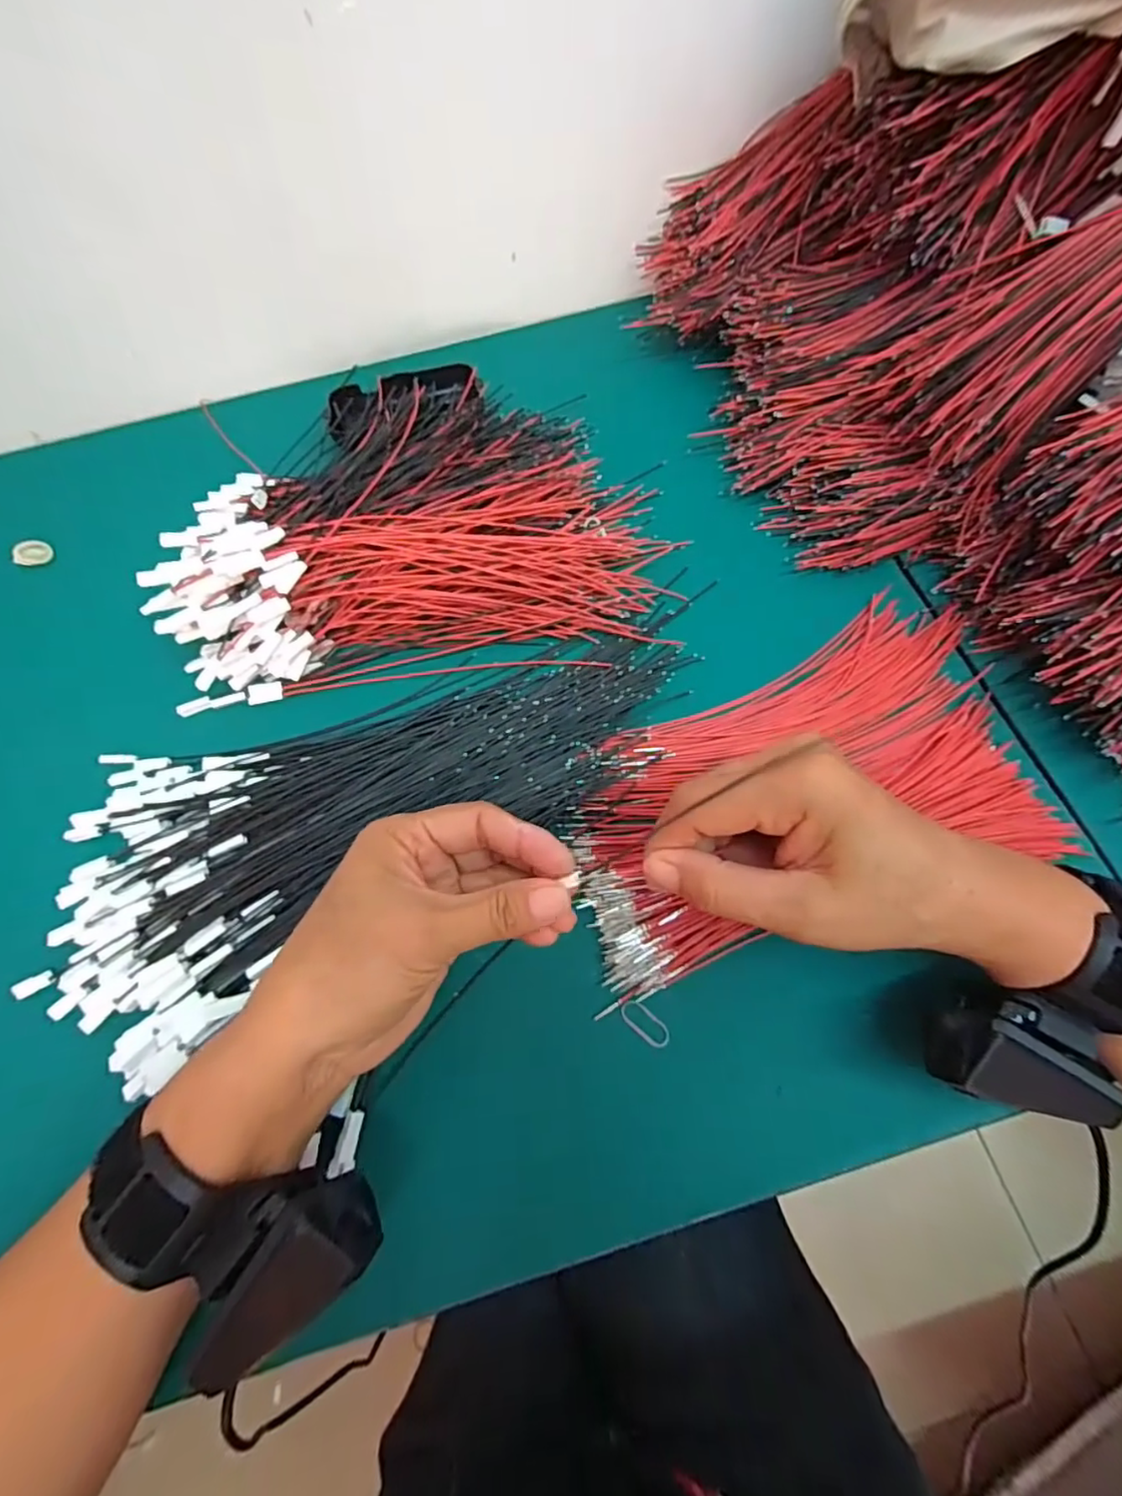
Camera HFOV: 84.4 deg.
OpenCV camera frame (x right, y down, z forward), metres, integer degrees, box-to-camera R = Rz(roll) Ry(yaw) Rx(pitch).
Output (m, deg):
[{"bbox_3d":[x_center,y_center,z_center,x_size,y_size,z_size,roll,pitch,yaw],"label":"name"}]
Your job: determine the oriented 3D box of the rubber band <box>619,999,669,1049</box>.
[{"bbox_3d":[0.039,0.127,0.284,0.025,0.005,0.012,34,72,17],"label":"rubber band"}]

